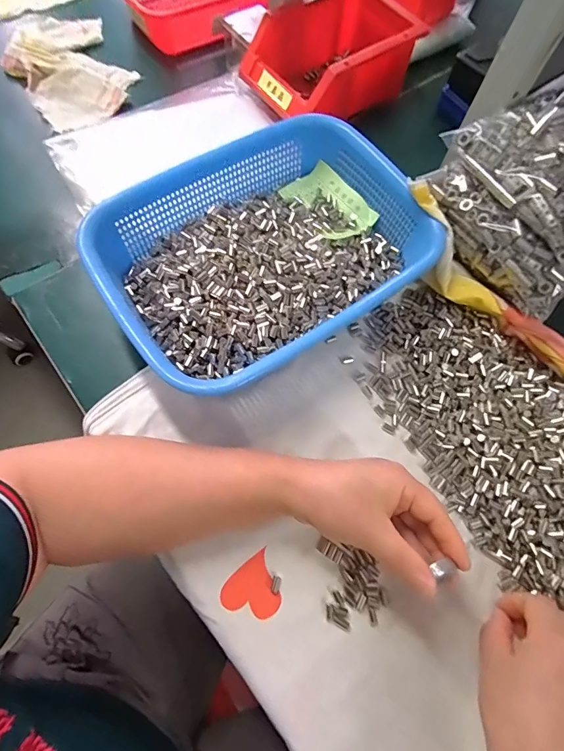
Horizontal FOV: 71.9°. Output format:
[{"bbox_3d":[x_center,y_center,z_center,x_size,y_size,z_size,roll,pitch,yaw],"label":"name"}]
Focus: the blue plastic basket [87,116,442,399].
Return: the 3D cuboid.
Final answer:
[{"bbox_3d":[-0.013,-0.113,0.363,0.282,0.075,0.206,-32,75,-14],"label":"blue plastic basket"}]

